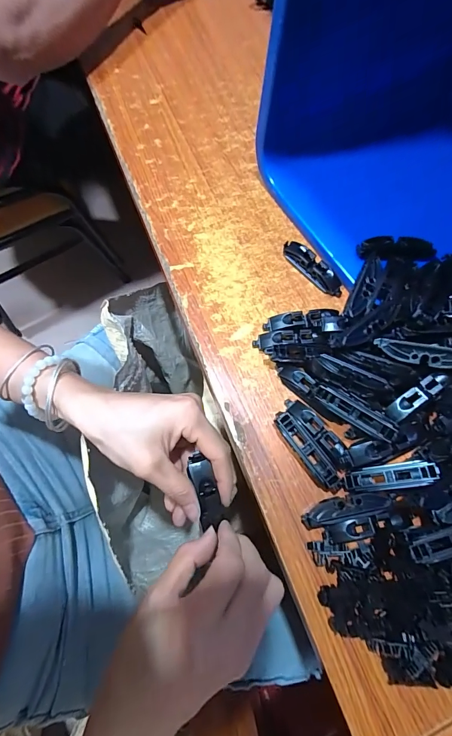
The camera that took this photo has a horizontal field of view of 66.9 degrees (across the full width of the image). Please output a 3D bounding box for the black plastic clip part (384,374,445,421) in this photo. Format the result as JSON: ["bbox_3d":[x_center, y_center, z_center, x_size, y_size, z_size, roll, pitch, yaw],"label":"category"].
[{"bbox_3d":[0.170,0.025,0.305,0.058,0.007,0.016,-39,76,4],"label":"black plastic clip part"}]

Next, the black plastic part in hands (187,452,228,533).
[{"bbox_3d":[-0.014,0.087,0.244,0.019,0.007,0.053,-17,88,-7],"label":"black plastic part in hands"}]

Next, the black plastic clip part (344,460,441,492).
[{"bbox_3d":[0.142,0.094,0.297,0.073,0.016,0.020,-17,71,23],"label":"black plastic clip part"}]

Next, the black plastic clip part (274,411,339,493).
[{"bbox_3d":[0.074,0.077,0.315,0.015,0.017,0.083,-34,76,-12],"label":"black plastic clip part"}]

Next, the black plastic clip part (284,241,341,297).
[{"bbox_3d":[0.095,-0.109,0.375,0.021,0.017,0.078,-42,78,-14],"label":"black plastic clip part"}]

